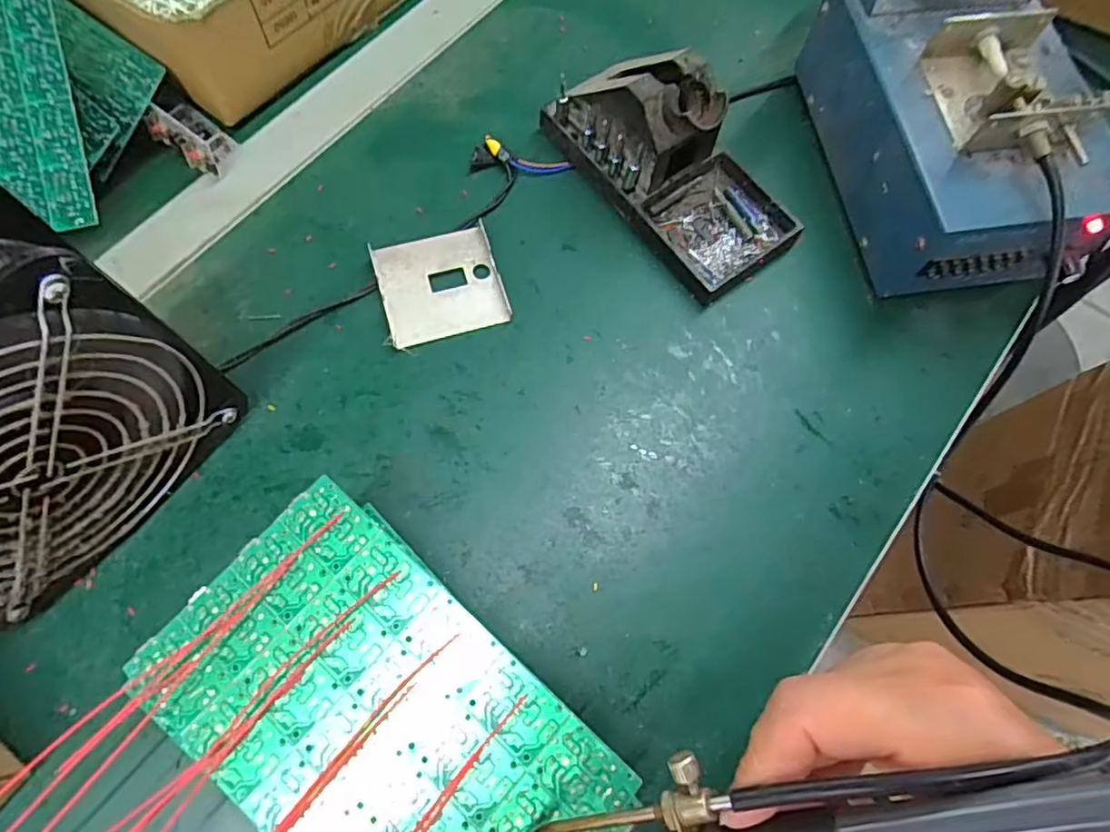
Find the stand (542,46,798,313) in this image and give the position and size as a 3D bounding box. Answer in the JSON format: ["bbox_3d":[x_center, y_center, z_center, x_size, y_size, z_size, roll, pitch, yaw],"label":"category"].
[{"bbox_3d":[0.071,-0.156,0.362,0.079,0.071,0.159,-36,75,-14],"label":"stand"}]

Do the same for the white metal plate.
[{"bbox_3d":[-0.066,-0.077,0.365,0.068,0.009,0.065,-16,71,-8],"label":"white metal plate"}]

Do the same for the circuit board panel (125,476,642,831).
[{"bbox_3d":[-0.066,0.117,0.239,0.174,0.004,0.105,40,73,12],"label":"circuit board panel"}]

